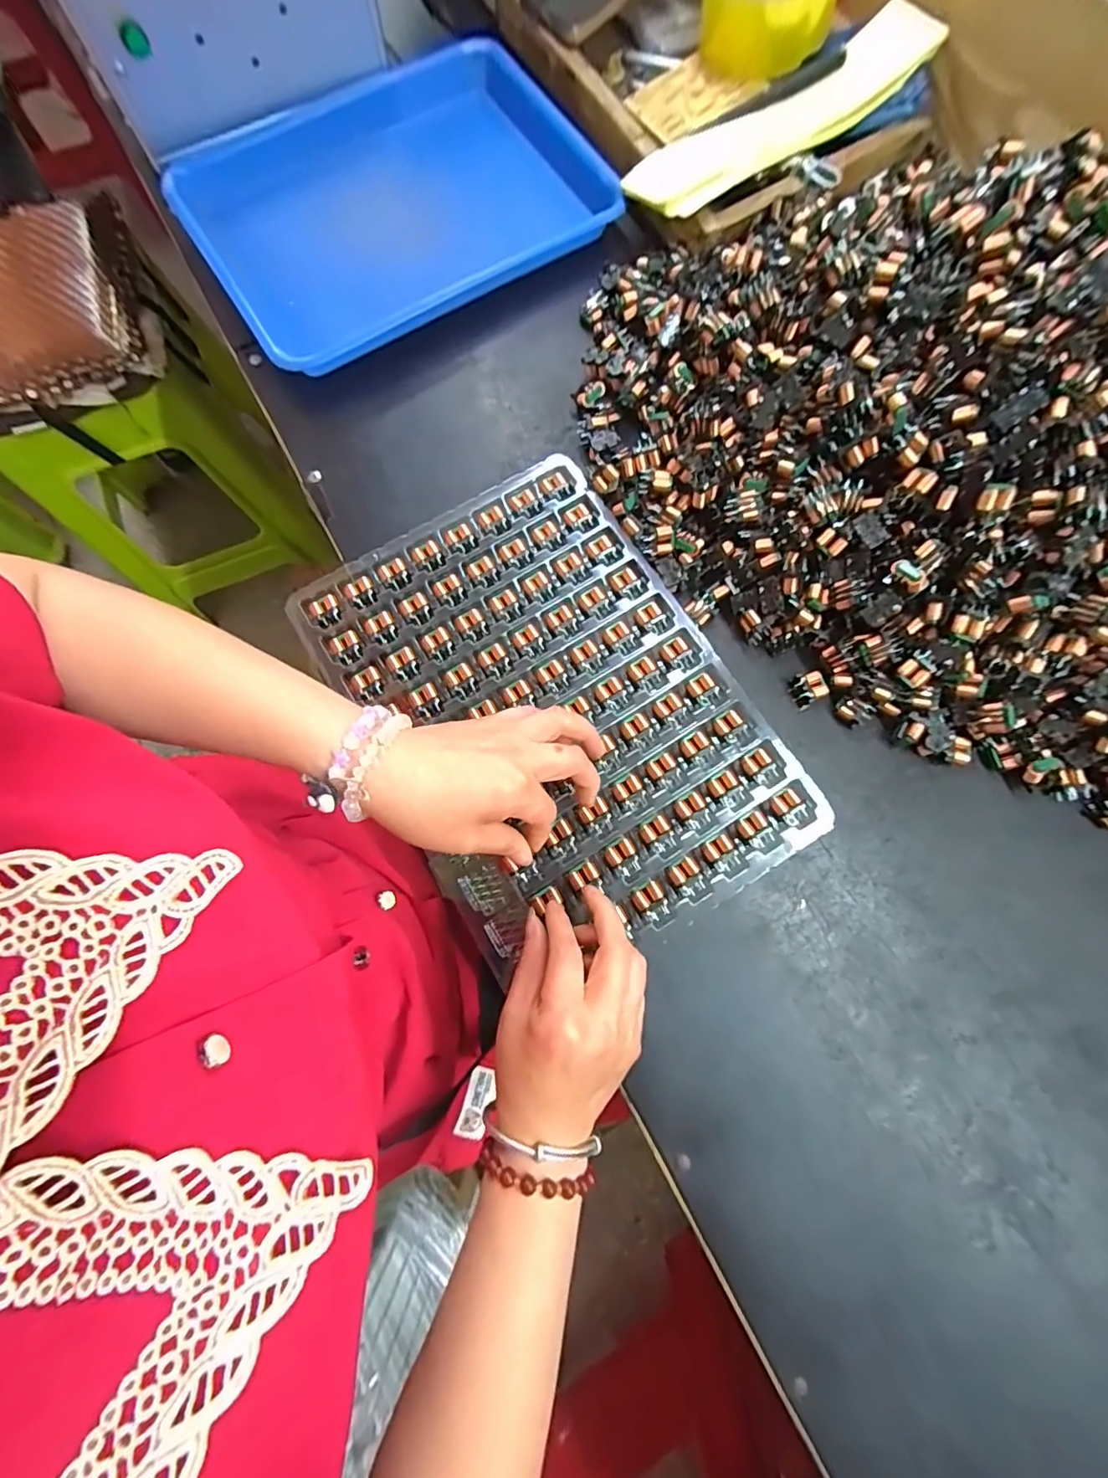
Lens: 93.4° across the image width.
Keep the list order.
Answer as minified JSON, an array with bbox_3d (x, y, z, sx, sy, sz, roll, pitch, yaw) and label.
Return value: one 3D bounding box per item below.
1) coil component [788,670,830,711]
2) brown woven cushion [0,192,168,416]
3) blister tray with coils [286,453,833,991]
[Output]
[{"bbox_3d":[0.181,-0.036,0.370,0.023,0.014,0.022,-26,80,-6],"label":"coil component"},{"bbox_3d":[-0.714,-0.581,0.703,0.303,0.049,0.316,-19,78,-3],"label":"brown woven cushion"},{"bbox_3d":[-0.005,-0.023,0.363,0.236,0.014,0.330,-31,81,-7],"label":"blister tray with coils"}]

